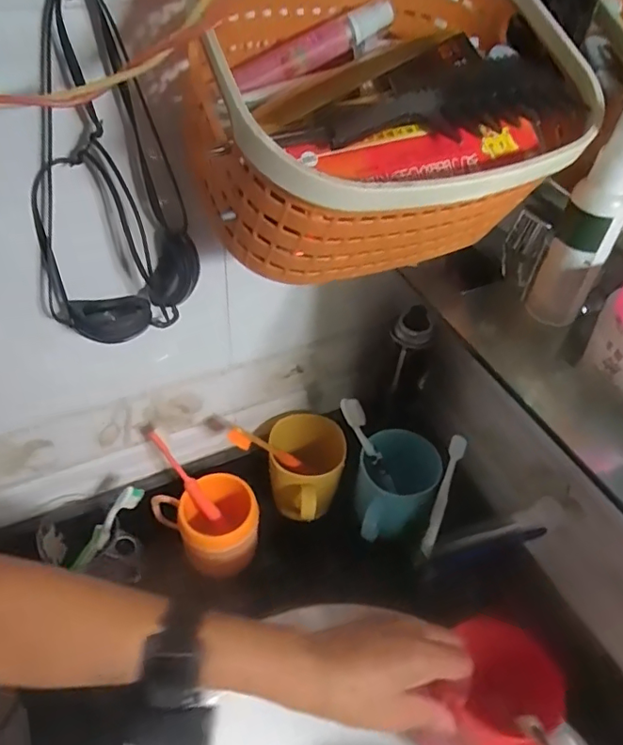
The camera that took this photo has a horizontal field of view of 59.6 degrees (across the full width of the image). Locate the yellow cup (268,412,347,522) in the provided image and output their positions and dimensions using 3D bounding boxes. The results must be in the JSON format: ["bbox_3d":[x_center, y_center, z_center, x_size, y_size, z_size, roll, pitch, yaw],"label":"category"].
[{"bbox_3d":[-0.007,0.111,0.601,0.079,0.082,0.111,3,47,-2],"label":"yellow cup"}]

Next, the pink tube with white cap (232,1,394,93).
[{"bbox_3d":[0.003,-0.196,0.328,0.108,0.017,0.014,-30,55,-10],"label":"pink tube with white cap"}]

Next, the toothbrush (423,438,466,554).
[{"bbox_3d":[0.129,0.122,0.536,0.015,0.135,0.009,14,21,8],"label":"toothbrush"}]

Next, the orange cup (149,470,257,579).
[{"bbox_3d":[-0.107,0.162,0.560,0.099,0.087,0.078,-10,48,-14],"label":"orange cup"}]

